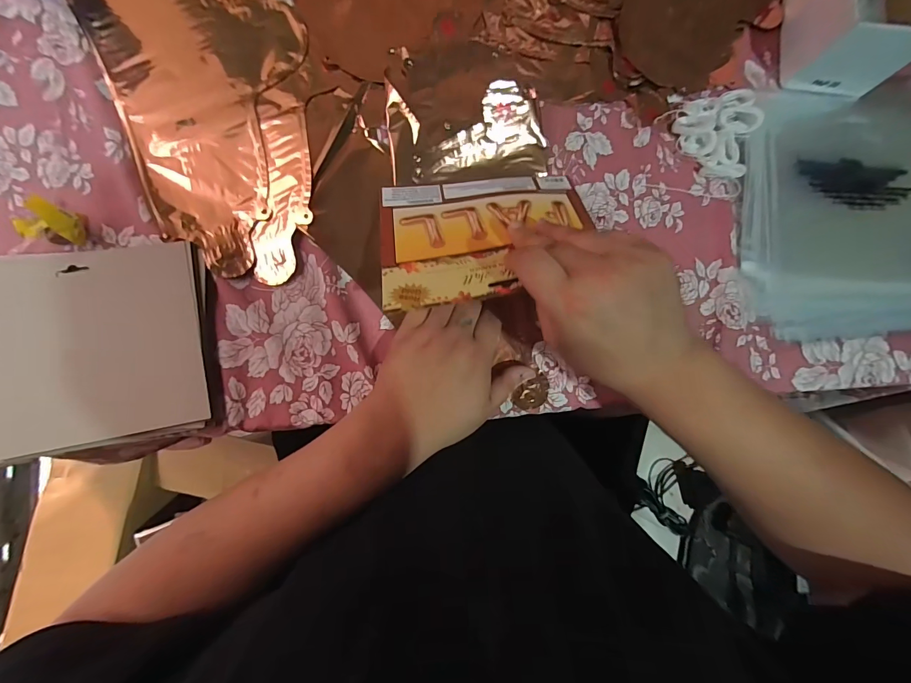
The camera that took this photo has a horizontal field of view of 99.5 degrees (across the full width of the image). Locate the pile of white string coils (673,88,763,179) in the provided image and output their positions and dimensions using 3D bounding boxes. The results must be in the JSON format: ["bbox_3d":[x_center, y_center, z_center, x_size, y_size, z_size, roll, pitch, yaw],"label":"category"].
[{"bbox_3d":[0.282,-0.216,0.402,0.088,0.020,0.088,0,86,-3],"label":"pile of white string coils"}]

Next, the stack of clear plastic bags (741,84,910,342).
[{"bbox_3d":[0.418,-0.140,0.404,0.234,0.019,0.270,1,86,-3],"label":"stack of clear plastic bags"}]

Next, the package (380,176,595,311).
[{"bbox_3d":[0.029,-0.097,0.342,0.187,0.011,0.155,-7,54,-1],"label":"package"}]

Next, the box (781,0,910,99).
[{"bbox_3d":[0.408,-0.332,0.387,0.105,0.071,0.128,1,86,-3],"label":"box"}]

